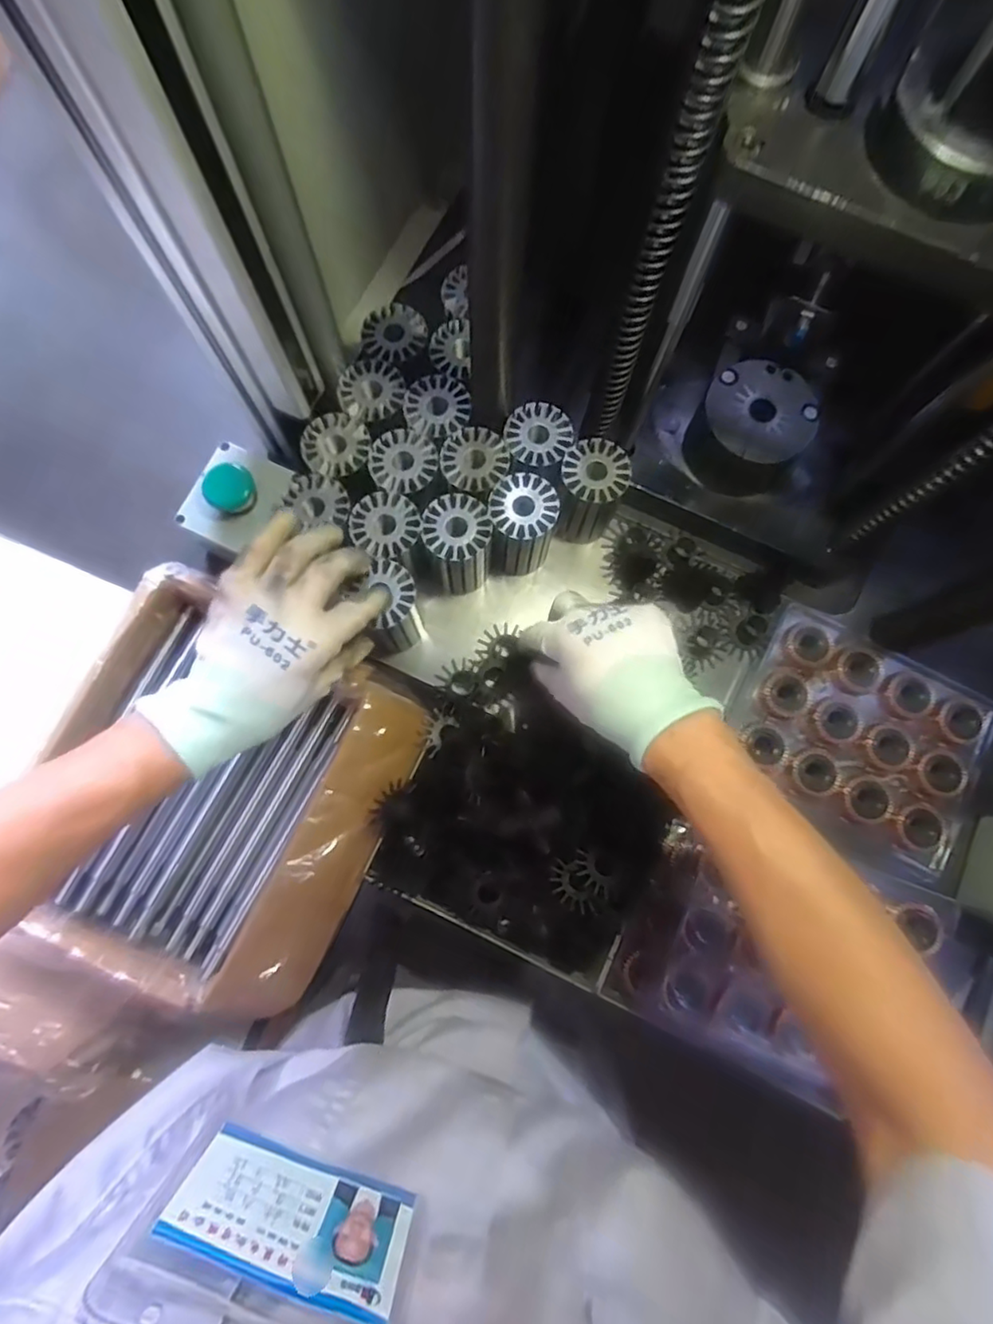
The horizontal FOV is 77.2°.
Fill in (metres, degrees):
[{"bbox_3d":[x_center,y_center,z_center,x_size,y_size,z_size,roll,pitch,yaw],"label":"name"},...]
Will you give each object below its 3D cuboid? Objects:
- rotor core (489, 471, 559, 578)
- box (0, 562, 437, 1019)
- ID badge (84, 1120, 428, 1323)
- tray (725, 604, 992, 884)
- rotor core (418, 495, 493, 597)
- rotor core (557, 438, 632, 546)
[{"bbox_3d":[0.020,-0.108,0.500,0.049,0.075,0.055,5,79,0],"label":"rotor core"},{"bbox_3d":[-0.220,0.105,0.502,0.256,0.063,0.275,25,79,4],"label":"box"},{"bbox_3d":[-0.078,0.213,0.225,0.097,0.080,0.011,17,93,4],"label":"ID badge"},{"bbox_3d":[0.291,0.060,0.500,0.183,0.044,0.149,27,79,4],"label":"tray"},{"bbox_3d":[-0.031,-0.091,0.493,0.050,0.072,0.055,0,79,-1],"label":"rotor core"},{"bbox_3d":[0.075,-0.135,0.507,0.050,0.076,0.052,28,79,4],"label":"rotor core"}]

